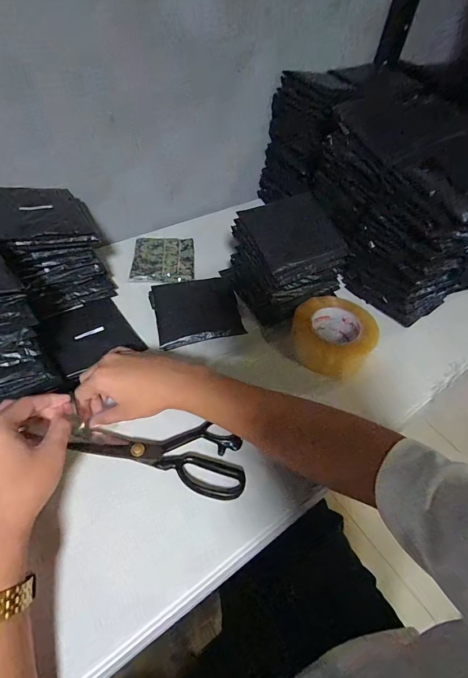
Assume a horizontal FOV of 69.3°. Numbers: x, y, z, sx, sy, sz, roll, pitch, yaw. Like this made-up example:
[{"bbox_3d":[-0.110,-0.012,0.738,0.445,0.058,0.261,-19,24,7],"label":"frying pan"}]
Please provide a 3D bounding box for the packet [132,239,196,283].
[{"bbox_3d":[-0.136,-0.155,0.660,0.115,0.014,0.133,0,50,-6],"label":"packet"}]

